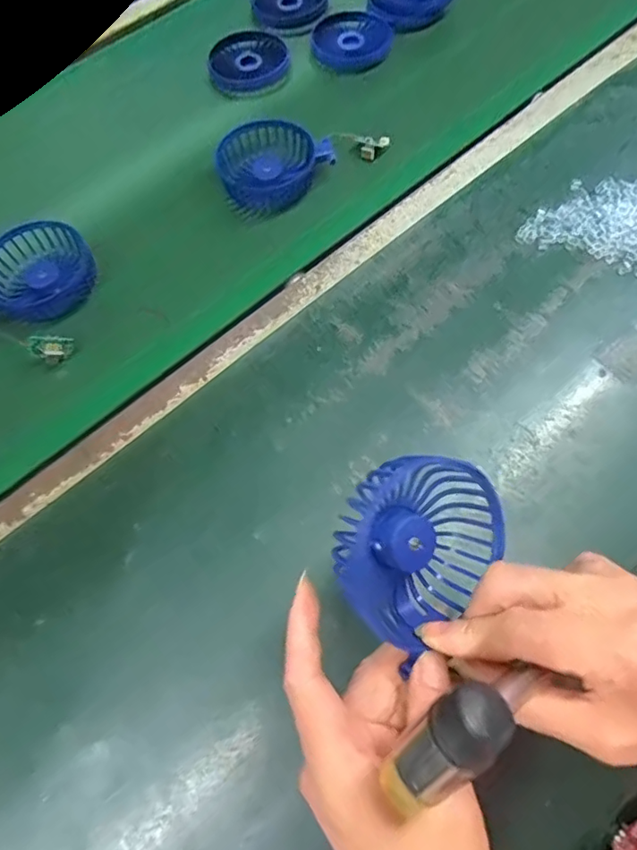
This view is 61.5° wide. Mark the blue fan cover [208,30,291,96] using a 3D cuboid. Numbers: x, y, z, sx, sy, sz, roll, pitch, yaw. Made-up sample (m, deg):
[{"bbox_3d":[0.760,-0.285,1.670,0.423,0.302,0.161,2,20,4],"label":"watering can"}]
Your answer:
[{"bbox_3d":[-0.076,-0.394,0.577,0.084,0.013,0.089,-11,66,-3],"label":"blue fan cover"}]

